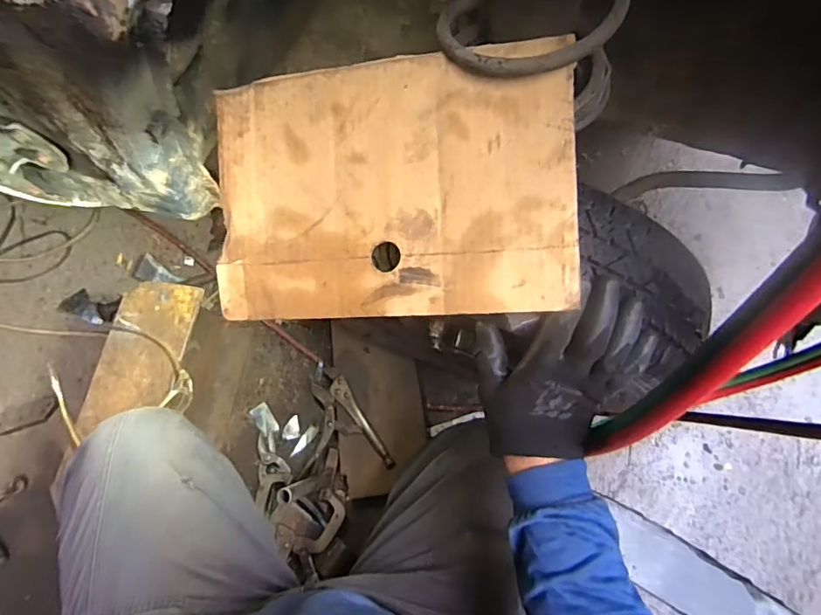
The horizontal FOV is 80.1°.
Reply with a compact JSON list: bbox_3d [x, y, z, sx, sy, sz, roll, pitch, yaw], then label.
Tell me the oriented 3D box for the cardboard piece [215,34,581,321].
[{"bbox_3d":[-0.020,-0.093,0.389,0.288,0.007,0.199,-2,91,13],"label":"cardboard piece"}]

